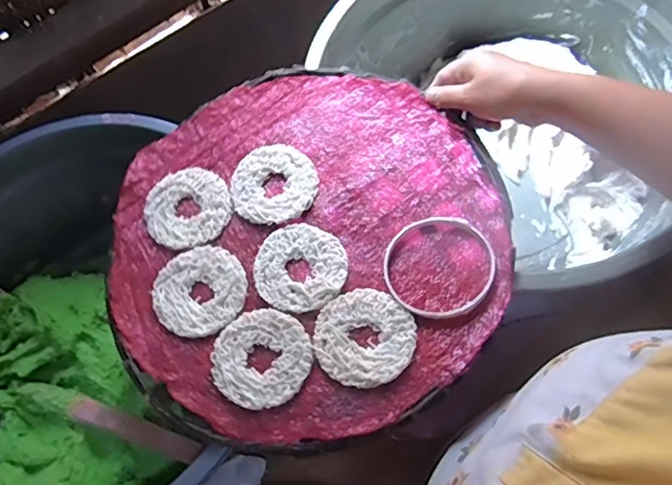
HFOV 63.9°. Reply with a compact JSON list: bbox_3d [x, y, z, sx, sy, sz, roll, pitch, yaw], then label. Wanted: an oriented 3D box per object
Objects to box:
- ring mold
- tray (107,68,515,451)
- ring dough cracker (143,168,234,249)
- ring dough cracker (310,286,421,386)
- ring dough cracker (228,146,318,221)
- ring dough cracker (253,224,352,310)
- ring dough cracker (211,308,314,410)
[{"bbox_3d":[0.085,0.019,0.449,0.090,0.017,0.087,-3,68,8],"label":"ring mold"},{"bbox_3d":[-0.030,-0.005,0.477,0.336,0.039,0.332,-1,64,2],"label":"tray"},{"bbox_3d":[-0.139,-0.033,0.504,0.081,0.006,0.076,-3,68,8],"label":"ring dough cracker"},{"bbox_3d":[0.023,0.077,0.438,0.079,0.009,0.077,-3,68,8],"label":"ring dough cracker"},{"bbox_3d":[-0.058,-0.056,0.503,0.080,0.009,0.078,-3,68,8],"label":"ring dough cracker"},{"bbox_3d":[-0.031,0.021,0.468,0.081,0.005,0.076,-3,68,8],"label":"ring dough cracker"},{"bbox_3d":[-0.061,0.094,0.443,0.081,0.007,0.076,-3,68,8],"label":"ring dough cracker"}]

